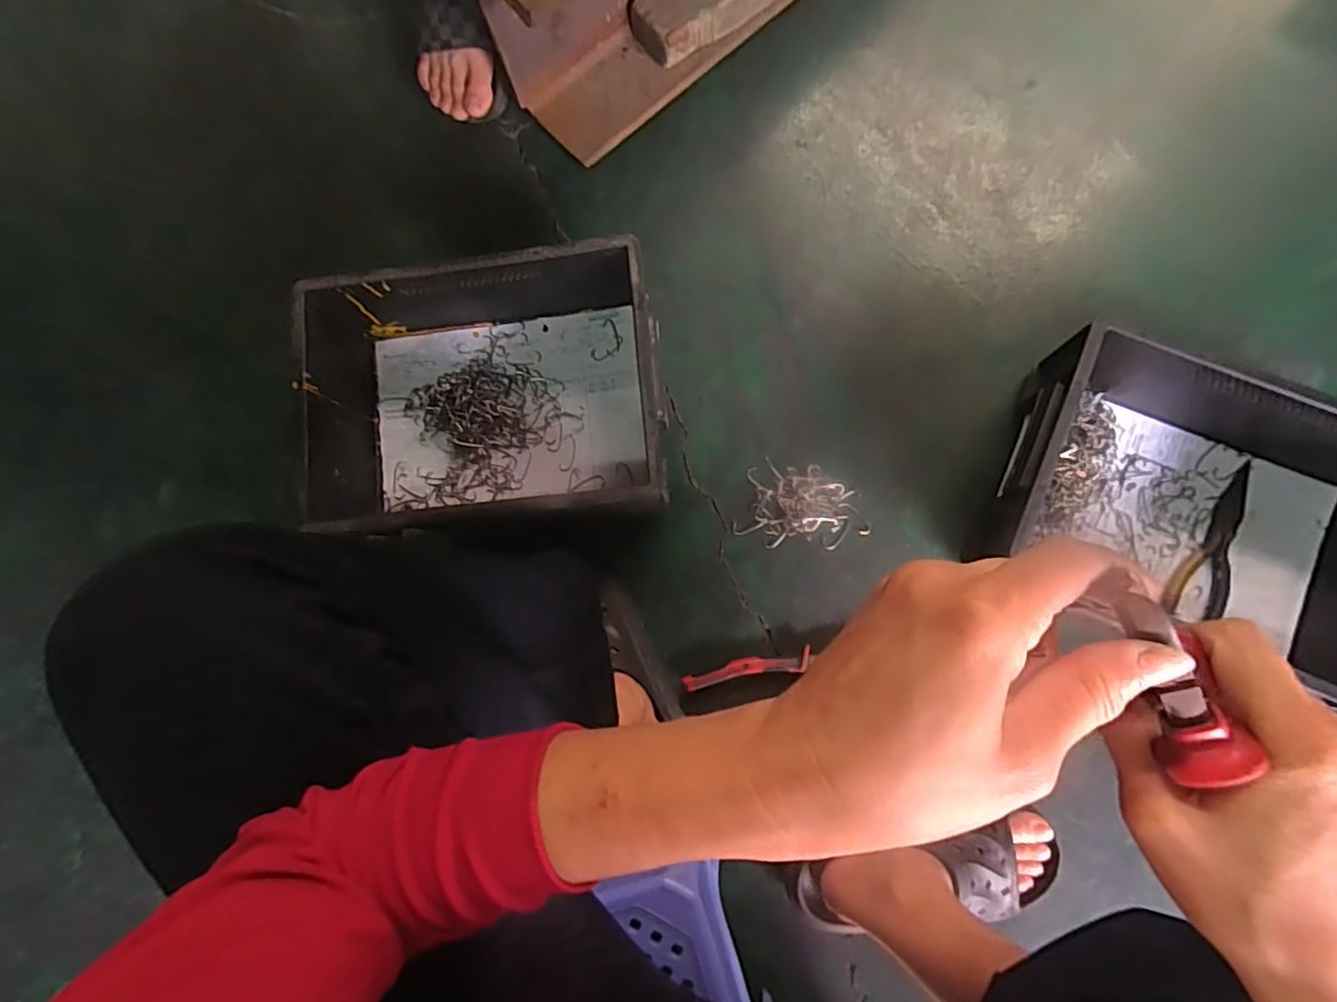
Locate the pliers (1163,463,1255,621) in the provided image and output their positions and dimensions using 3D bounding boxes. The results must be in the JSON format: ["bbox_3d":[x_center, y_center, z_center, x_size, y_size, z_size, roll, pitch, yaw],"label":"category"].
[{"bbox_3d":[0.546,0.041,0.611,0.045,0.010,0.170,29,85,7],"label":"pliers"}]

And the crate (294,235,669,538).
[{"bbox_3d":[-0.175,-0.100,0.624,0.330,0.136,0.243,-6,82,3],"label":"crate"}]

